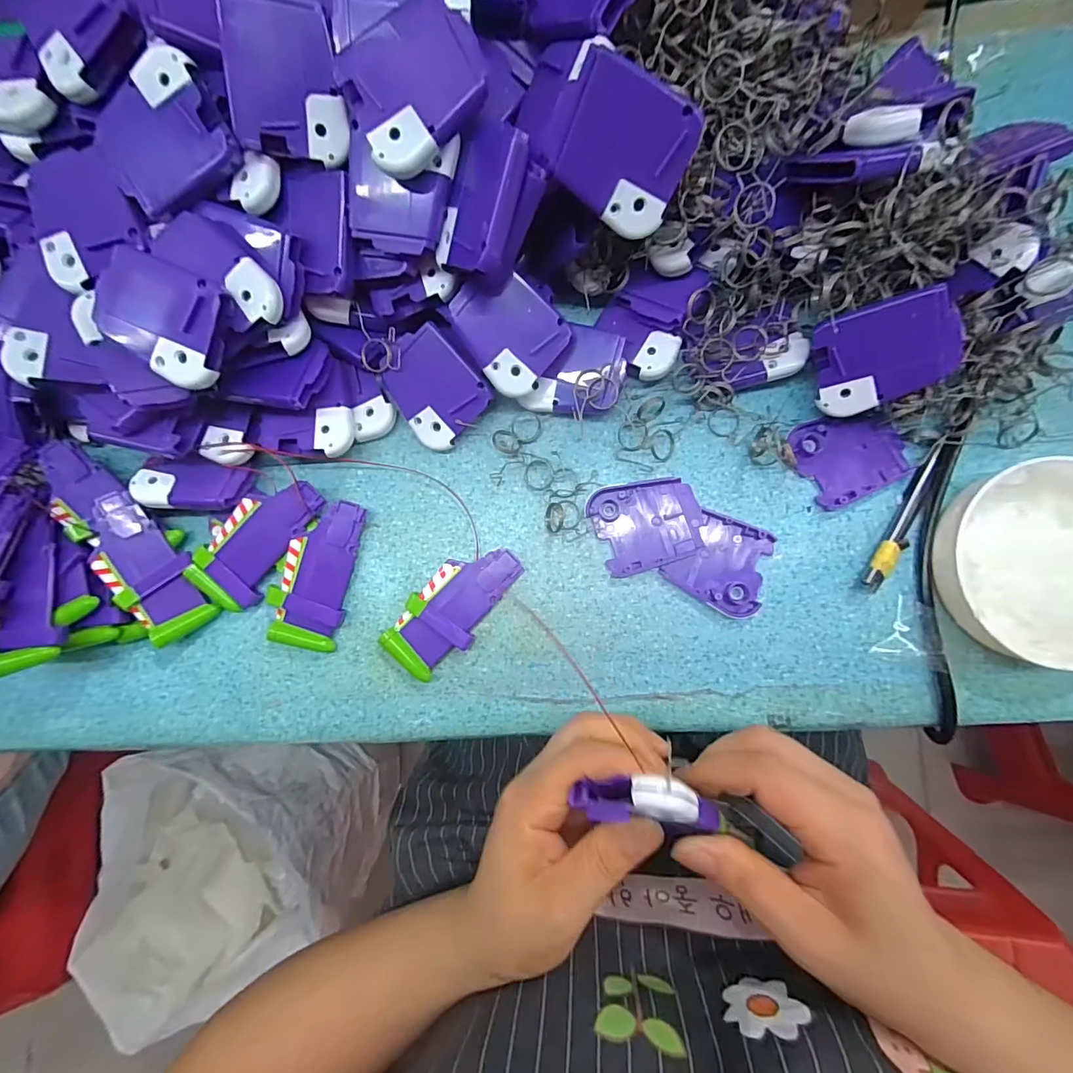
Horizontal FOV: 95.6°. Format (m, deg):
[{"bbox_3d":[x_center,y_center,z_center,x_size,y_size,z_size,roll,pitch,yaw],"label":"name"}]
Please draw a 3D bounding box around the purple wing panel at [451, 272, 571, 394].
[{"bbox_3d":[-0.017,-0.114,0.269,0.060,0.004,0.051,40,96,-11],"label":"purple wing panel"}]

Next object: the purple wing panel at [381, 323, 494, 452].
[{"bbox_3d":[-0.060,-0.085,0.285,0.049,0.004,0.056,-39,101,14],"label":"purple wing panel"}]

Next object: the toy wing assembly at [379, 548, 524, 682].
[{"bbox_3d":[-0.049,0.041,0.287,0.041,0.012,0.089,44,89,6],"label":"toy wing assembly"}]

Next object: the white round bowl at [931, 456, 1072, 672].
[{"bbox_3d":[0.268,0.013,0.259,0.103,0.026,0.104,0,85,3],"label":"white round bowl"}]

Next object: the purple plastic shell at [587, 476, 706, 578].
[{"bbox_3d":[0.065,-0.008,0.288,0.060,0.007,0.053,-18,84,2],"label":"purple plastic shell"}]

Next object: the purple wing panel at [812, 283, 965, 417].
[{"bbox_3d":[0.179,-0.094,0.251,0.061,0.005,0.051,-9,115,33],"label":"purple wing panel"}]

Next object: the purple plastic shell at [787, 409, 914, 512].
[{"bbox_3d":[0.183,-0.049,0.282,0.058,0.010,0.050,-26,84,1],"label":"purple plastic shell"}]

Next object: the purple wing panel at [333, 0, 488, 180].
[{"bbox_3d":[-0.053,-0.197,0.213,0.059,0.006,0.049,-30,104,7],"label":"purple wing panel"}]

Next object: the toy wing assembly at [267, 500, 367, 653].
[{"bbox_3d":[-0.131,0.022,0.288,0.040,0.007,0.086,12,91,-11],"label":"toy wing assembly"}]

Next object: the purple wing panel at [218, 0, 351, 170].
[{"bbox_3d":[-0.113,-0.210,0.221,0.049,0.004,0.061,0,119,-13],"label":"purple wing panel"}]

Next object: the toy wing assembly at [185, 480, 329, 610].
[{"bbox_3d":[-0.167,0.001,0.292,0.040,0.017,0.085,35,88,5],"label":"toy wing assembly"}]

